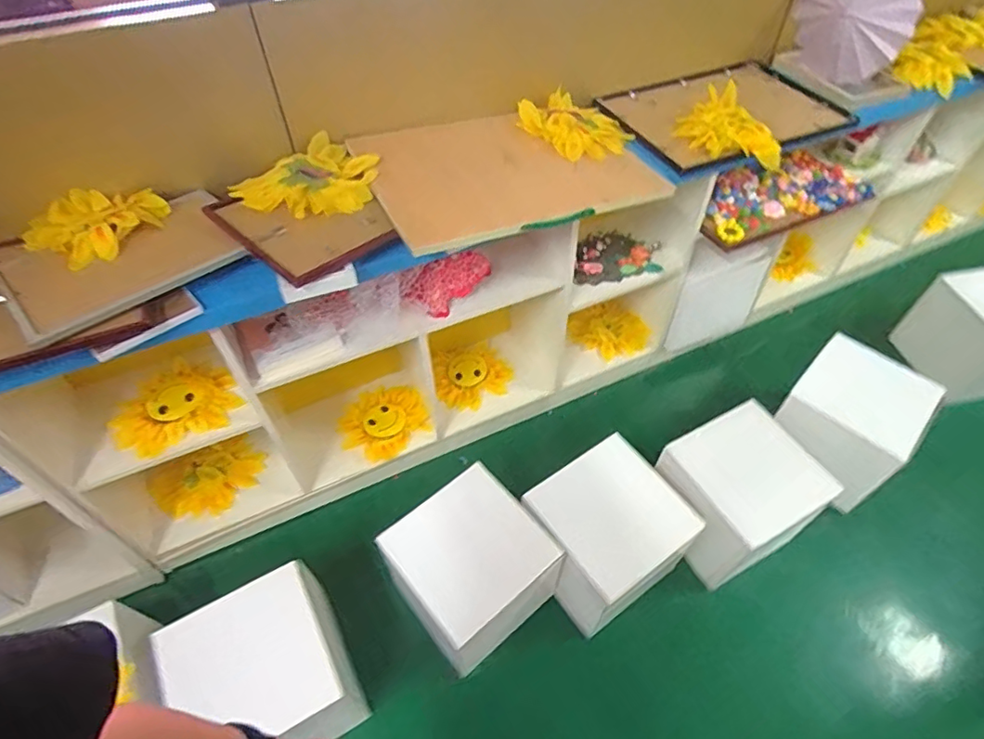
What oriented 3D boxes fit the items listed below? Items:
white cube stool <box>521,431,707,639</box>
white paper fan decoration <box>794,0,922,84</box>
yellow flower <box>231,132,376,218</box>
[{"bbox_3d":[0.275,0.415,1.394,0.296,0.348,0.297,-27,56,-20],"label":"white cube stool"},{"bbox_3d":[0.924,-0.912,1.429,0.280,0.292,0.060,37,45,28],"label":"white paper fan decoration"},{"bbox_3d":[-0.373,-0.395,1.178,0.245,0.058,0.264,0,51,0],"label":"yellow flower"}]

